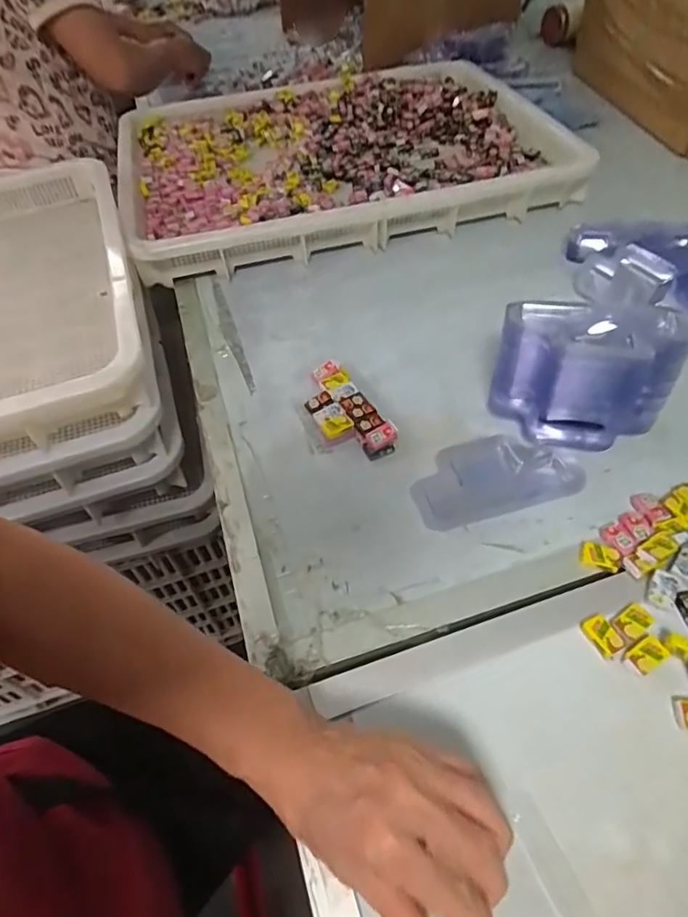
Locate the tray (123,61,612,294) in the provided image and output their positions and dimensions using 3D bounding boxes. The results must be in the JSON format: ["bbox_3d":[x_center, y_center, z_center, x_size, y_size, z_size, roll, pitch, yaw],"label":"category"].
[{"bbox_3d":[-0.014,-0.473,0.840,0.637,0.063,0.501,-16,52,-8],"label":"tray"}]

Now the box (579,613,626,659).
[{"bbox_3d":[0.178,0.122,0.372,0.019,0.004,0.027,-25,54,-15],"label":"box"}]

